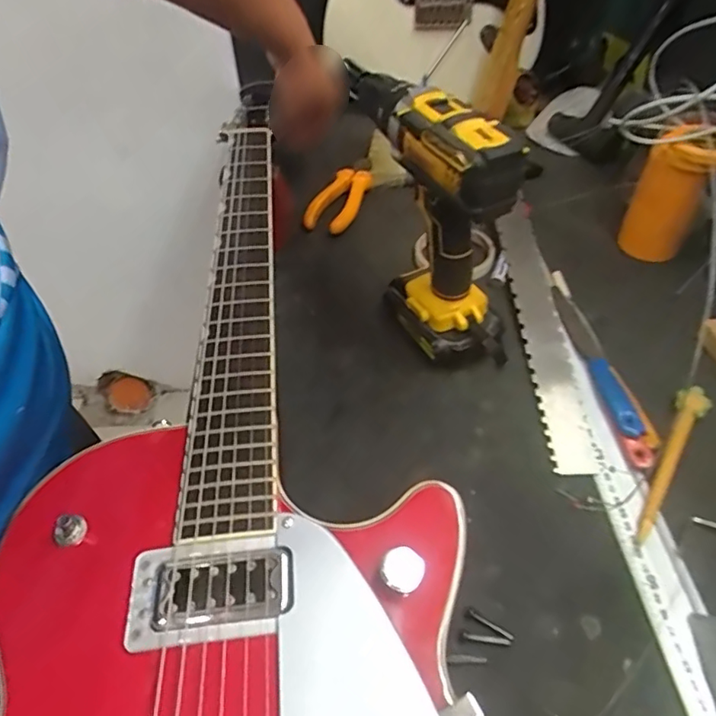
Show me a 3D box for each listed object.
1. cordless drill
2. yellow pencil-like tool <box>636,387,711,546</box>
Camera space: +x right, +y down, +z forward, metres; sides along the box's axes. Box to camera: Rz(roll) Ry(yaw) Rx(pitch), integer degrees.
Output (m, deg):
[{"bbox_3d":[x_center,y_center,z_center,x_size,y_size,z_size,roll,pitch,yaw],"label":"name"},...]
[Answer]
[{"bbox_3d":[0.061,-0.133,0.483,0.077,0.202,0.226,-14,48,-9],"label":"cordless drill"},{"bbox_3d":[0.235,0.073,0.413,0.024,0.013,0.152,30,56,27],"label":"yellow pencil-like tool"}]

